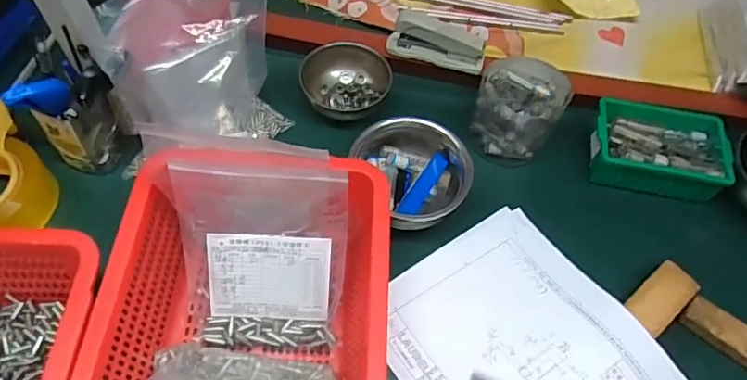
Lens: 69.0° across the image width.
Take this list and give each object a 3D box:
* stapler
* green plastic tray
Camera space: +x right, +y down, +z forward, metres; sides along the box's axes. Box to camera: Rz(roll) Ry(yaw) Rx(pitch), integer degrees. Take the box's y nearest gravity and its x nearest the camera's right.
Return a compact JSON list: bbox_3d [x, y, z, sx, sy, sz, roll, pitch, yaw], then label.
[{"bbox_3d":[0.080,-0.185,0.691,0.124,0.062,0.035,16,58,6],"label":"stapler"},{"bbox_3d":[0.335,-0.048,0.648,0.148,0.051,0.102,9,58,3],"label":"green plastic tray"}]

